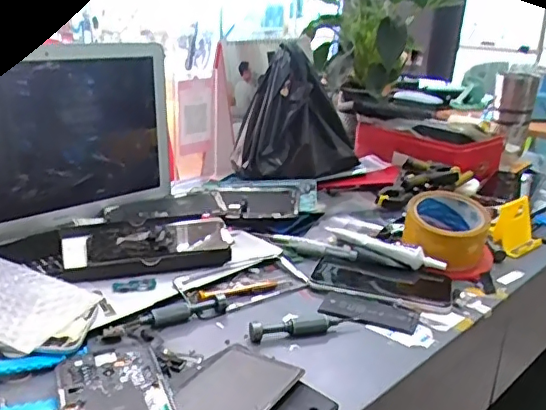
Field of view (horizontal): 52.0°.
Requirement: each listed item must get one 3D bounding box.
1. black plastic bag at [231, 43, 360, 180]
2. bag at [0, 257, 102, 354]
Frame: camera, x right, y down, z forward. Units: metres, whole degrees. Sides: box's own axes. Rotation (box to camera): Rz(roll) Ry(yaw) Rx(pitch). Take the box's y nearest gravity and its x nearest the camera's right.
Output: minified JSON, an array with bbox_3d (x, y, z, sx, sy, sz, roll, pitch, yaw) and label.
[{"bbox_3d":[0.035,-0.141,0.863,0.176,0.178,0.101,-4,20,-16],"label":"black plastic bag"},{"bbox_3d":[-0.257,0.084,0.518,0.172,0.030,0.097,10,21,22],"label":"bag"}]

